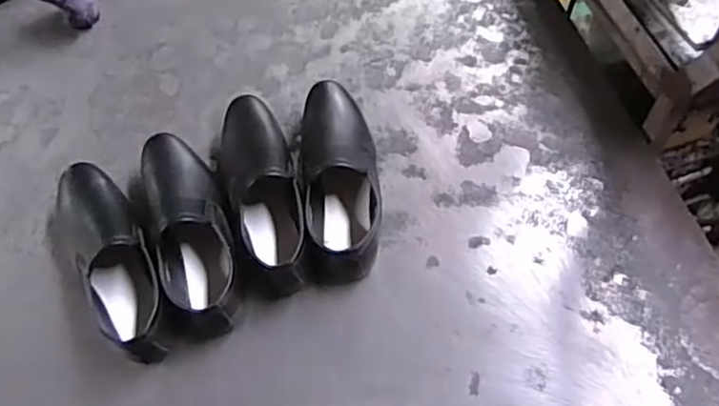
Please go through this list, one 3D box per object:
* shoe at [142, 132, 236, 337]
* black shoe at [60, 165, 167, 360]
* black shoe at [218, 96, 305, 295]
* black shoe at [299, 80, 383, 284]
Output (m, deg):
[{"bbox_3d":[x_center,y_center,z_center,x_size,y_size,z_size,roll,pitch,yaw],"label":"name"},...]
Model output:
[{"bbox_3d":[-0.217,0.026,0.794,0.100,0.072,0.290,-15,61,-5],"label":"shoe"},{"bbox_3d":[-0.308,0.067,0.780,0.094,0.077,0.290,-30,64,-12],"label":"black shoe"},{"bbox_3d":[-0.130,-0.020,0.825,0.097,0.078,0.291,-16,62,-5],"label":"black shoe"},{"bbox_3d":[-0.027,-0.040,0.831,0.102,0.073,0.297,-7,61,0],"label":"black shoe"}]

